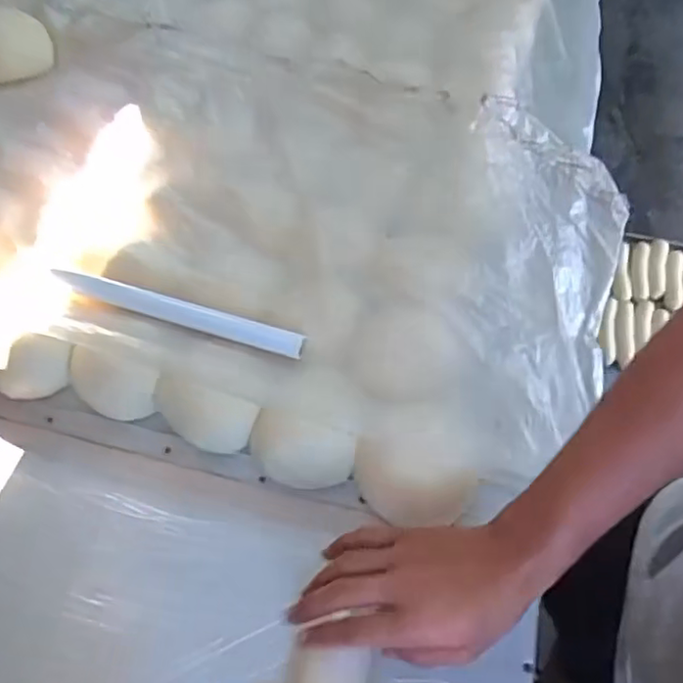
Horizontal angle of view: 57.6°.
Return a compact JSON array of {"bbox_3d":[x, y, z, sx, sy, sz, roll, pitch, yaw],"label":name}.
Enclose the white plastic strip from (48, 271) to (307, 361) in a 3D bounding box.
[{"bbox_3d":[-0.149,-0.029,0.563,0.237,0.009,0.022,16,60,6],"label":"white plastic strip"}]

